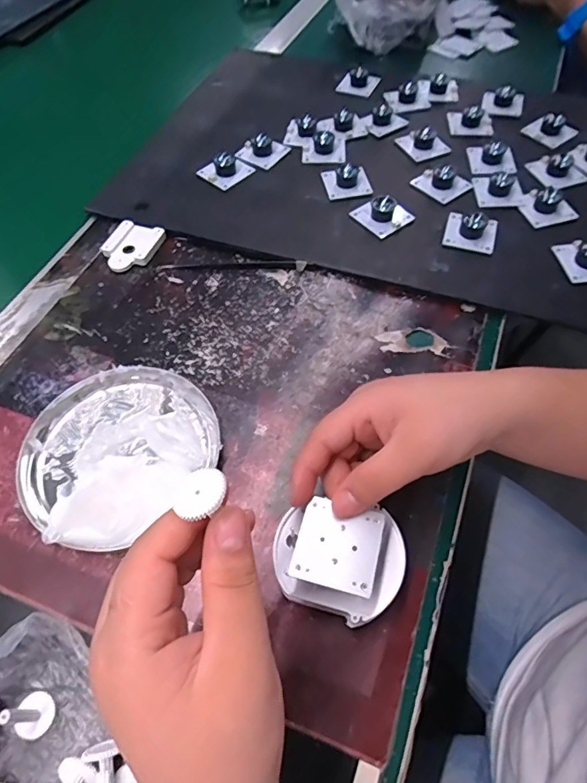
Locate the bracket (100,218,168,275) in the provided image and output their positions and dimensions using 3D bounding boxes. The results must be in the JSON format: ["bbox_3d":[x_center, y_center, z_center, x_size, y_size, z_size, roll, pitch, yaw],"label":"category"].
[{"bbox_3d":[-0.147,-0.129,0.426,0.048,0.010,0.054,16,59,11],"label":"bracket"}]

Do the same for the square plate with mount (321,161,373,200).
[{"bbox_3d":[0.052,-0.206,0.458,0.040,0.021,0.040,-10,58,-5],"label":"square plate with mount"}]

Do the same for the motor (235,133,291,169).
[{"bbox_3d":[-0.033,-0.256,0.489,0.042,0.023,0.042,30,63,19],"label":"motor"}]

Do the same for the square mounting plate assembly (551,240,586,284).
[{"bbox_3d":[0.245,-0.112,0.391,0.040,0.021,0.040,-6,57,-2],"label":"square mounting plate assembly"}]

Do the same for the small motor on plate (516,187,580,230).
[{"bbox_3d":[0.231,-0.170,0.431,0.041,0.019,0.036,-15,58,-8],"label":"small motor on plate"}]

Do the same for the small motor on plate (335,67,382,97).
[{"bbox_3d":[0.077,-0.367,0.565,0.043,0.017,0.042,23,61,16],"label":"small motor on plate"}]

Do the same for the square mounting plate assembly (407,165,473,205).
[{"bbox_3d":[0.142,-0.205,0.455,0.038,0.021,0.045,-32,62,-18],"label":"square mounting plate assembly"}]

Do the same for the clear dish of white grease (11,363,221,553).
[{"bbox_3d":[-0.118,0.034,0.314,0.117,0.028,0.126,-1,57,1],"label":"clear dish of white grease"}]

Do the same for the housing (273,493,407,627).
[{"bbox_3d":[0.025,0.086,0.254,0.068,0.022,0.057,18,60,13],"label":"housing"}]

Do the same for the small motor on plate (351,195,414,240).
[{"bbox_3d":[0.081,-0.165,0.430,0.039,0.022,0.043,-35,63,-19],"label":"small motor on plate"}]

